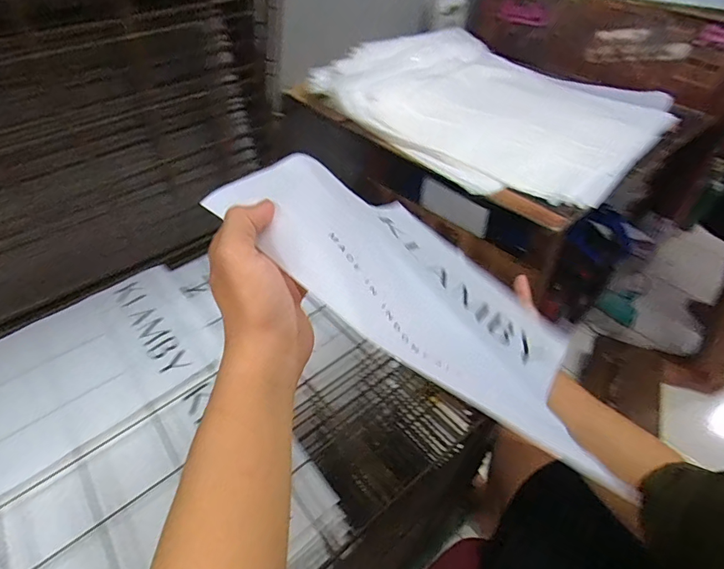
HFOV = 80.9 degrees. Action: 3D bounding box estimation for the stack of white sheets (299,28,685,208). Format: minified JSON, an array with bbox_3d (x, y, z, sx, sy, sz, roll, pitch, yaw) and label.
[{"bbox_3d":[0.250,-0.372,0.828,0.511,0.045,0.595,-35,60,-28],"label":"stack of white sheets"}]

